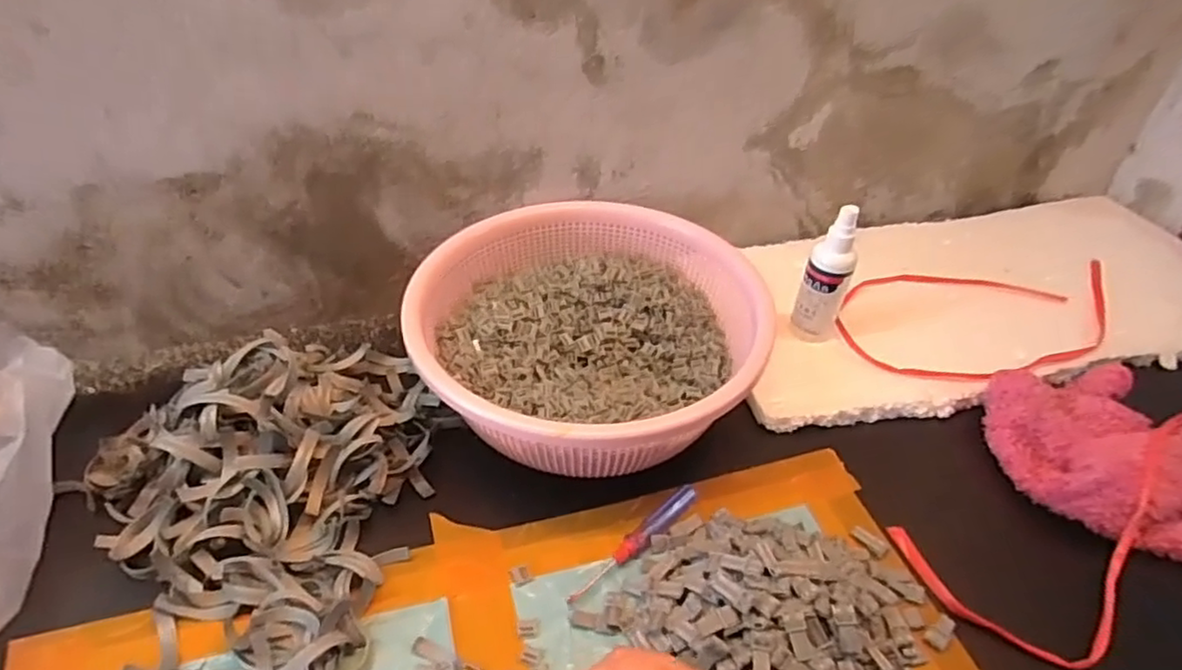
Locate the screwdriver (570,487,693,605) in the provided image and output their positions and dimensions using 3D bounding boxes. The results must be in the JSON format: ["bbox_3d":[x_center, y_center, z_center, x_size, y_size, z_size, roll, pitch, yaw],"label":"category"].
[{"bbox_3d":[0.031,0.140,0.449,0.115,0.011,0.014,-32,52,-33],"label":"screwdriver"}]

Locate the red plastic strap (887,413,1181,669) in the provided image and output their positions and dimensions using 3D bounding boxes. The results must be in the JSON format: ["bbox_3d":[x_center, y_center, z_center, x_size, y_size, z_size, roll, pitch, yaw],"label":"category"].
[{"bbox_3d":[0.367,0.108,0.458,0.294,0.043,0.115,-29,49,-14],"label":"red plastic strap"}]

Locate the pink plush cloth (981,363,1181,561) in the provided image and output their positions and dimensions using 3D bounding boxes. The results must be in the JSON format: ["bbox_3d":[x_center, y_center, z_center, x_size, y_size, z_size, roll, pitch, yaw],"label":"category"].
[{"bbox_3d":[0.395,0.086,0.489,0.147,0.049,0.185,-28,50,-31],"label":"pink plush cloth"}]

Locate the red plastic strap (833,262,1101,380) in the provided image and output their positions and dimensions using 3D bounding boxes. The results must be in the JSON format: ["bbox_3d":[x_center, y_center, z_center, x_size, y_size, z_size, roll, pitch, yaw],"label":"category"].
[{"bbox_3d":[0.362,-0.008,0.605,0.265,0.026,0.159,-1,39,3],"label":"red plastic strap"}]

